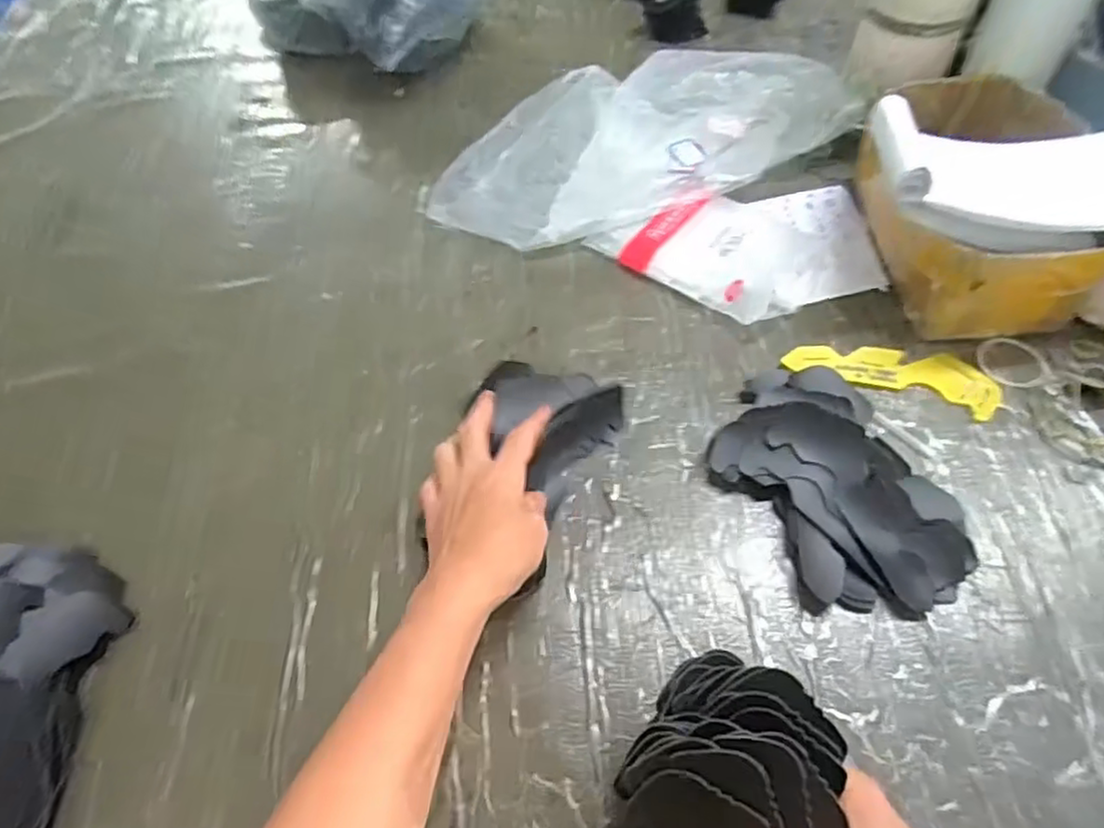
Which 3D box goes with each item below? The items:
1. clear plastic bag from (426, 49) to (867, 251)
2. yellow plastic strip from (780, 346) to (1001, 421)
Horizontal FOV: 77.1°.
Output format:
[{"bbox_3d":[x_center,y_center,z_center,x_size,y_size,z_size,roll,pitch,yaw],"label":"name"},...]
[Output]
[{"bbox_3d":[0.068,-0.270,0.658,0.381,0.041,0.228,-15,58,-6],"label":"clear plastic bag"},{"bbox_3d":[0.252,-0.033,0.513,0.147,0.008,0.041,14,59,12],"label":"yellow plastic strip"}]

